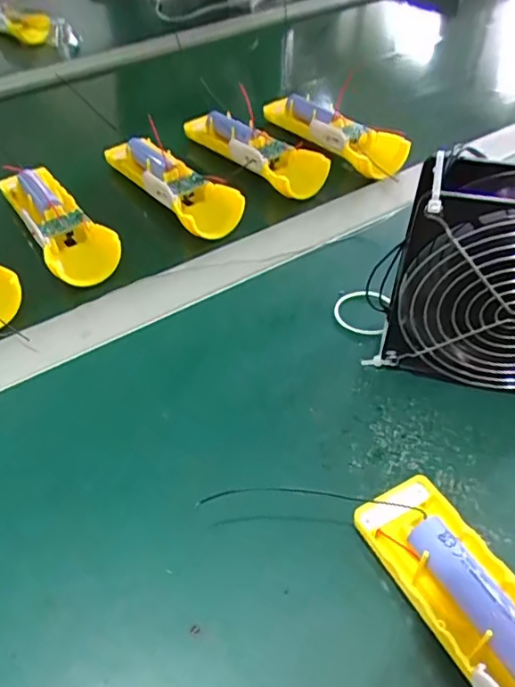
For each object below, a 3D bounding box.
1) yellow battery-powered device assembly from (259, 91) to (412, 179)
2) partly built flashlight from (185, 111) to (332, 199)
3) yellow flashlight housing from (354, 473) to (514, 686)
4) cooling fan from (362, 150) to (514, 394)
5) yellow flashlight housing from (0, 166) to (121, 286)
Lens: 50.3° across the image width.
[{"bbox_3d":[0.072,-0.209,0.532,0.055,0.028,0.179,-31,56,-25],"label":"yellow battery-powered device assembly"},{"bbox_3d":[-0.009,-0.182,0.507,0.046,0.025,0.168,-36,57,-29],"label":"partly built flashlight"},{"bbox_3d":[0.101,0.120,0.217,0.046,0.028,0.159,-23,45,-20],"label":"yellow flashlight housing"},{"bbox_3d":[0.137,-0.031,0.298,0.129,0.124,0.053,13,48,11],"label":"cooling fan"},{"bbox_3d":[-0.160,-0.102,0.436,0.051,0.024,0.159,-26,52,-22],"label":"yellow flashlight housing"}]

